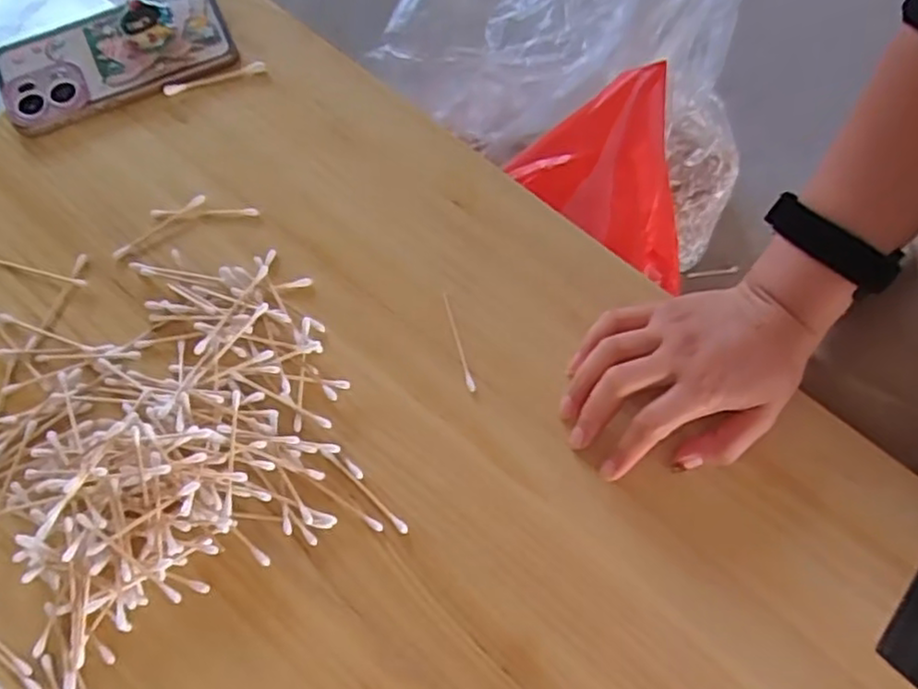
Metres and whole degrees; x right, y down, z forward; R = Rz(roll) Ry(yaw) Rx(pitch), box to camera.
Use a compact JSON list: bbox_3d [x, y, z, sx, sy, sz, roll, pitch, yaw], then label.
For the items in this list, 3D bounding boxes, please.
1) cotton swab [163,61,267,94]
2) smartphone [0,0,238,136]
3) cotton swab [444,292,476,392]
[{"bbox_3d":[-0.179,-0.196,0.506,0.074,0.004,0.009,-18,73,-7],"label":"cotton swab"},{"bbox_3d":[-0.254,-0.215,0.503,0.167,0.019,0.080,-23,74,-8],"label":"smartphone"},{"bbox_3d":[0.000,-0.002,0.447,0.005,0.004,0.069,-13,73,-5],"label":"cotton swab"}]

